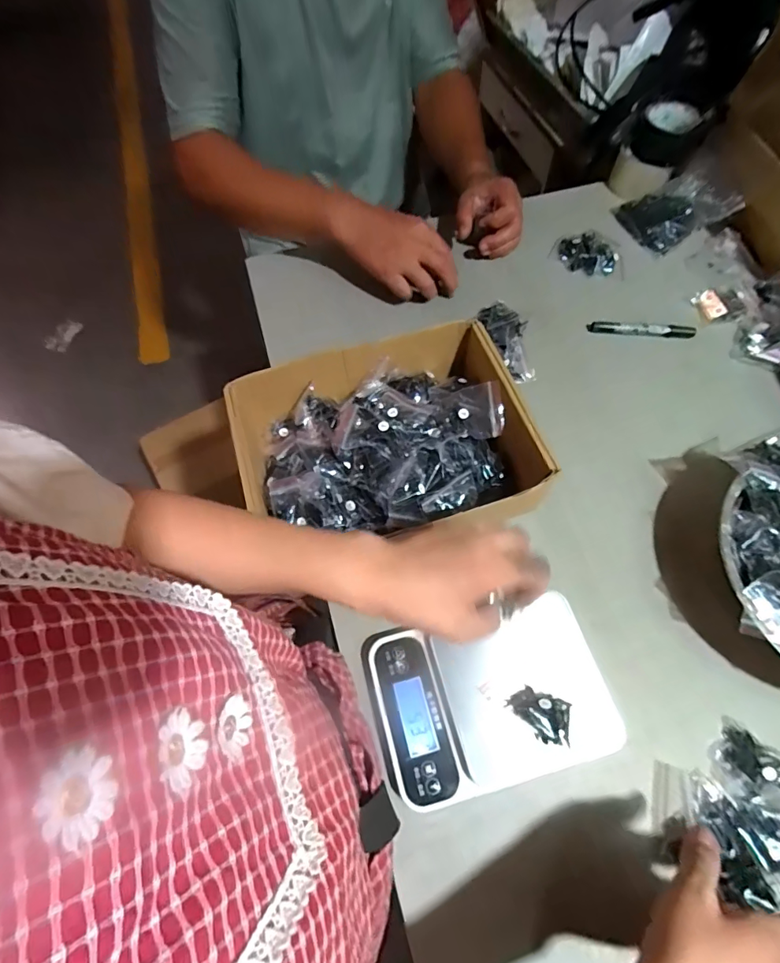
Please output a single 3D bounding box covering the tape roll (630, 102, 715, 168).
[{"bbox_3d":[0.425,-0.532,0.706,0.099,0.062,0.099,-1,63,1],"label":"tape roll"}]

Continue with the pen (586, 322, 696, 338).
[{"bbox_3d":[0.339,-0.205,0.628,0.139,0.013,0.017,3,64,3],"label":"pen"}]

